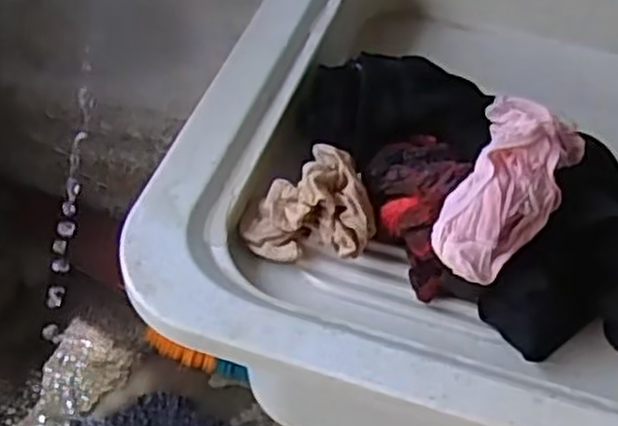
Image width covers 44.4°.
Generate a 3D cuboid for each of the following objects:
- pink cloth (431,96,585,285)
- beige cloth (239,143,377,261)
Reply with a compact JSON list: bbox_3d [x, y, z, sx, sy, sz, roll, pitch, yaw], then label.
[{"bbox_3d":[0.142,-0.027,0.514,0.074,0.057,0.175,21,51,13],"label":"pink cloth"},{"bbox_3d":[0.002,-0.008,0.554,0.094,0.040,0.081,8,49,2],"label":"beige cloth"}]

